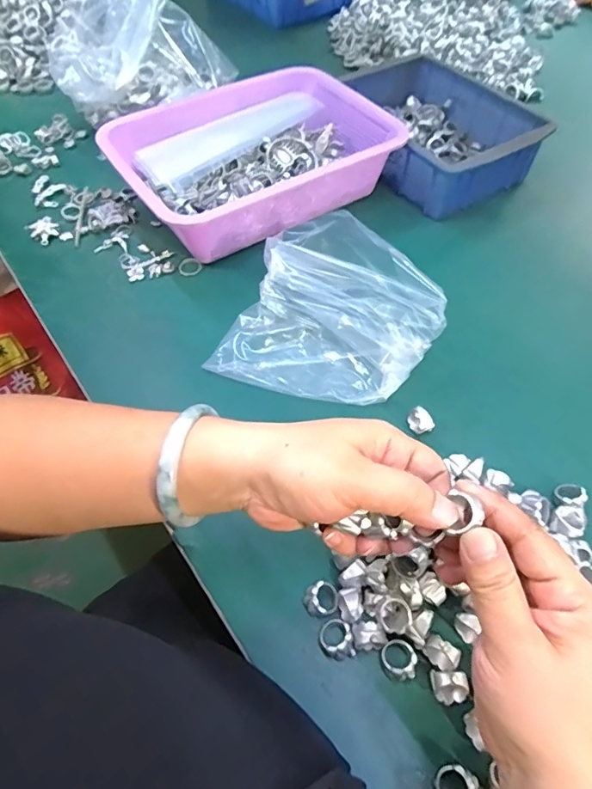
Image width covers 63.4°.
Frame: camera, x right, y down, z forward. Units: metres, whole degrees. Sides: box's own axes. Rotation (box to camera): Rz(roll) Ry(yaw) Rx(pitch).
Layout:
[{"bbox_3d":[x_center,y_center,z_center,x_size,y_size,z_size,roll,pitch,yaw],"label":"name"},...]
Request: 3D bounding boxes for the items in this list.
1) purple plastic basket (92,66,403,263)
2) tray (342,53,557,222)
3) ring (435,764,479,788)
[{"bbox_3d":[-0.050,-0.279,0.568,0.296,0.076,0.229,-29,61,-18],"label":"purple plastic basket"},{"bbox_3d":[0.168,-0.342,0.625,0.176,0.069,0.255,-26,60,-16],"label":"tray"},{"bbox_3d":[0.090,0.222,0.270,0.020,0.018,0.021,-1,57,2],"label":"ring"}]

